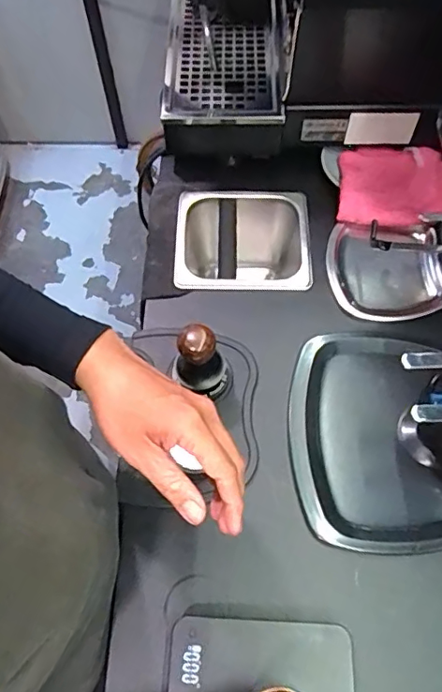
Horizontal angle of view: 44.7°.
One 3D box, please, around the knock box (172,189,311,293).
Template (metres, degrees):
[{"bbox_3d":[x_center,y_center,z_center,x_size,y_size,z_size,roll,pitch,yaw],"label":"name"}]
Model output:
[{"bbox_3d":[0.031,-0.120,0.780,0.179,0.145,0.184,-1,62,1],"label":"knock box"}]

